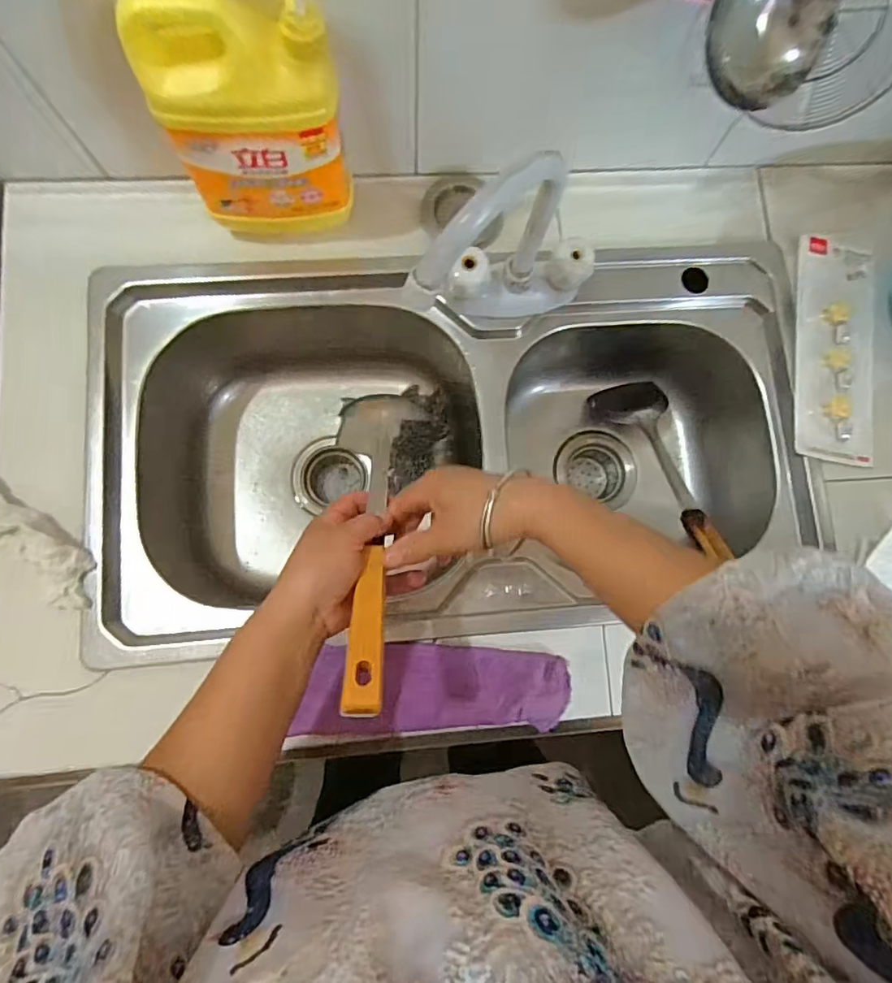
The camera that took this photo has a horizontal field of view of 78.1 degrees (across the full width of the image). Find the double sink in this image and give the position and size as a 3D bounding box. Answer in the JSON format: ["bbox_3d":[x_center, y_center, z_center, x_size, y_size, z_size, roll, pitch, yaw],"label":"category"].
[{"bbox_3d":[0.014,-0.050,0.665,0.731,0.221,0.405,-4,82,-4],"label":"double sink"}]

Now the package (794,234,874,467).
[{"bbox_3d":[0.427,-0.155,0.598,0.091,0.018,0.254,10,81,-2],"label":"package"}]

